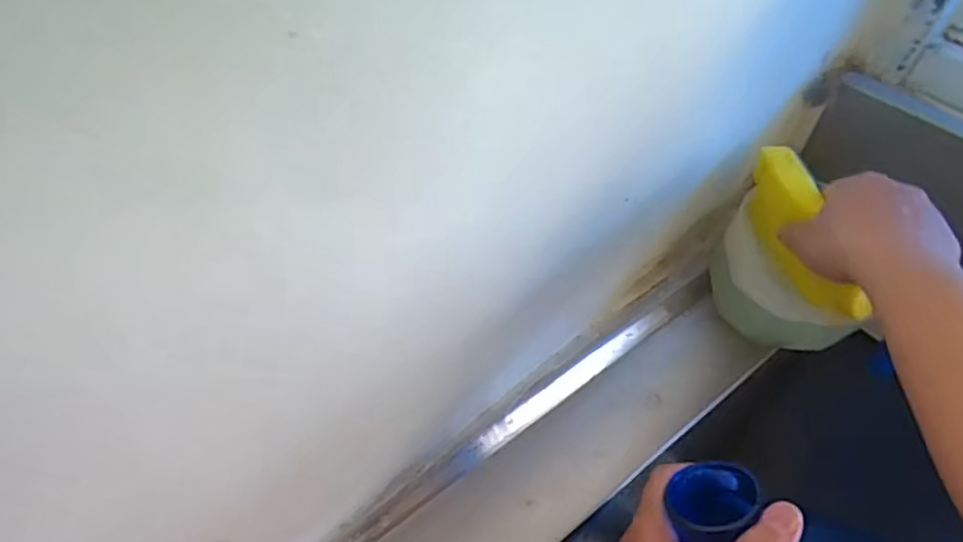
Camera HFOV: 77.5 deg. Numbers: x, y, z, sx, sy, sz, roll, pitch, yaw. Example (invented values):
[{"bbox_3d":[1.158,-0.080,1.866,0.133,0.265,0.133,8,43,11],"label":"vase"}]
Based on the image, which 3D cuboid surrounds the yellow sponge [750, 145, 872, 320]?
[{"bbox_3d":[0.256,-0.031,0.481,0.037,0.048,0.151,-12,76,-14],"label":"yellow sponge"}]

